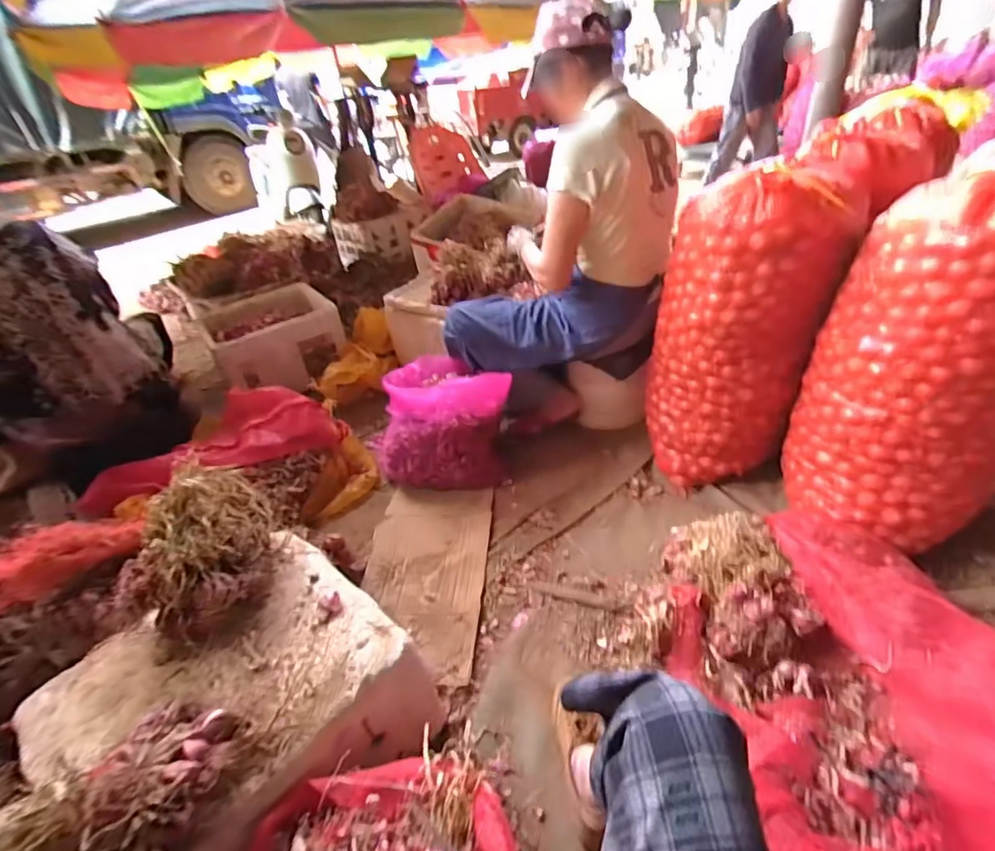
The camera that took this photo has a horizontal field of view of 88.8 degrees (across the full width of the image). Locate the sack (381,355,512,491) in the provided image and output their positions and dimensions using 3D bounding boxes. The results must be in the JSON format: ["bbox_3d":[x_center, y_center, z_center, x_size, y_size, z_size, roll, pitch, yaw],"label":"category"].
[{"bbox_3d":[-0.158,-0.019,1.521,0.388,0.265,0.370,-3,37,6],"label":"sack"}]

